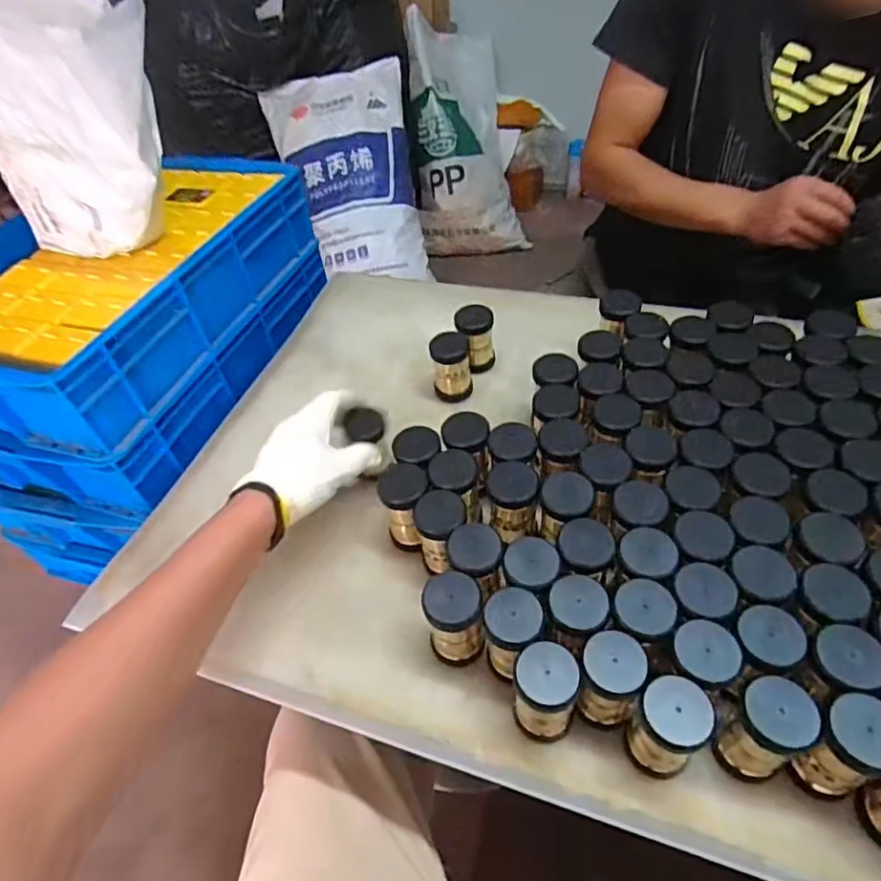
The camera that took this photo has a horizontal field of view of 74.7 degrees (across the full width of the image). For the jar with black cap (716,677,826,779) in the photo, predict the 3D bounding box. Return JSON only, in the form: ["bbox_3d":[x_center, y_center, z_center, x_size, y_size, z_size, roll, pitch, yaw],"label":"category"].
[{"bbox_3d":[0.216,0.198,0.389,0.042,0.090,0.042,-4,47,4],"label":"jar with black cap"}]

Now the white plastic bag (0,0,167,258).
[{"bbox_3d":[-0.376,-0.315,0.599,0.300,0.253,0.076,19,53,23],"label":"white plastic bag"}]

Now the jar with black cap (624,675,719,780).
[{"bbox_3d":[0.154,0.200,0.395,0.041,0.093,0.042,-4,47,4],"label":"jar with black cap"}]

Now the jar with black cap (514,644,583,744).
[{"bbox_3d":[0.076,0.185,0.418,0.042,0.081,0.042,-4,47,4],"label":"jar with black cap"}]

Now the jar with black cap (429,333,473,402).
[{"bbox_3d":[0.013,-0.084,0.673,0.045,0.072,0.037,-4,47,4],"label":"jar with black cap"}]

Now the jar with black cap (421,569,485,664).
[{"bbox_3d":[0.012,0.145,0.464,0.044,0.085,0.042,-4,47,4],"label":"jar with black cap"}]

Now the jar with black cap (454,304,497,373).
[{"bbox_3d":[0.043,-0.121,0.700,0.046,0.074,0.041,-3,48,5],"label":"jar with black cap"}]

